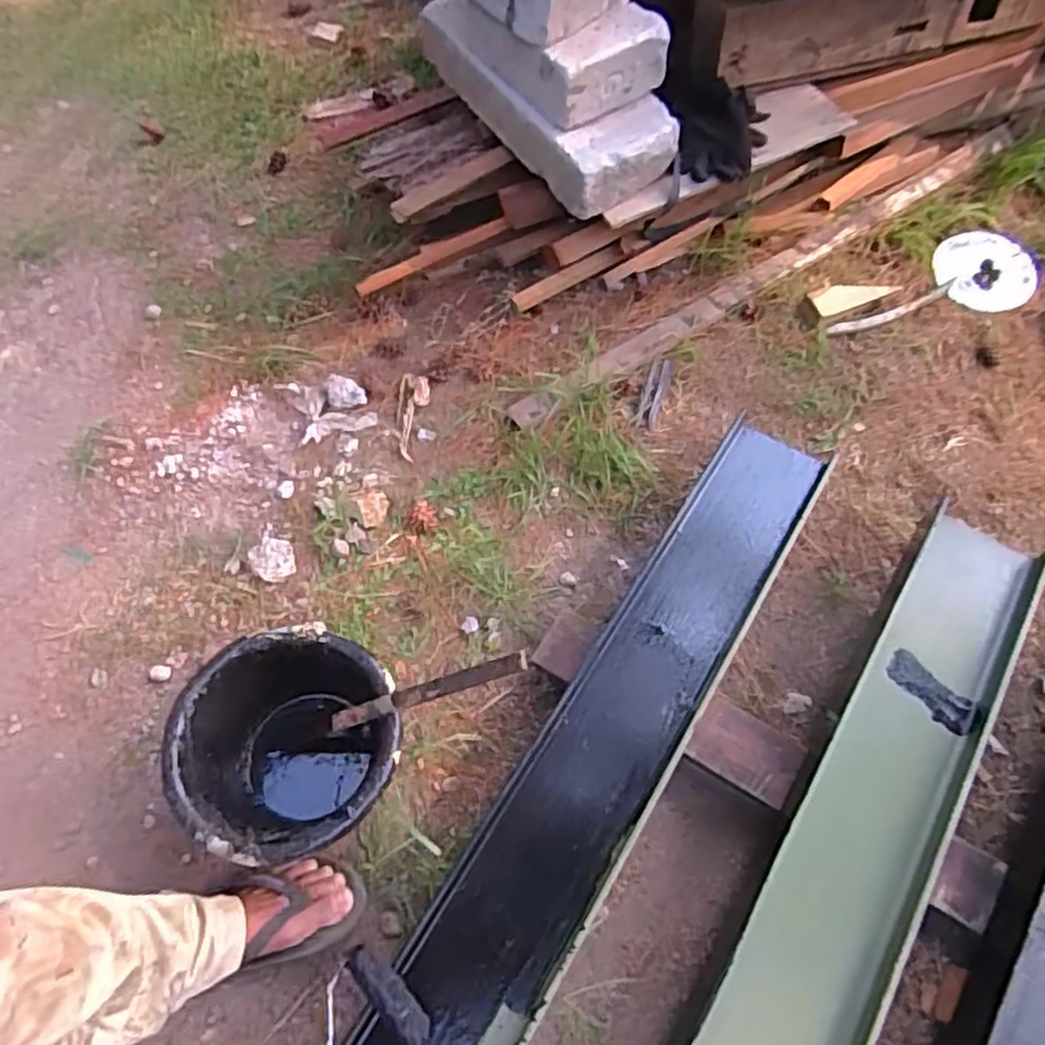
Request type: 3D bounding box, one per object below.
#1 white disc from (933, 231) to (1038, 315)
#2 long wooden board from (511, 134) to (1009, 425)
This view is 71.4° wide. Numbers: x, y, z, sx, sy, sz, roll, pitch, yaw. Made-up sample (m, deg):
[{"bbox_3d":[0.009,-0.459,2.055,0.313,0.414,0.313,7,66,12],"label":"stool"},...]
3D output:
[{"bbox_3d":[0.902,-0.493,1.409,0.222,0.023,0.180,-31,66,-13],"label":"white disc"},{"bbox_3d":[0.495,-0.494,1.355,1.250,0.034,0.062,-34,67,-14],"label":"long wooden board"}]

